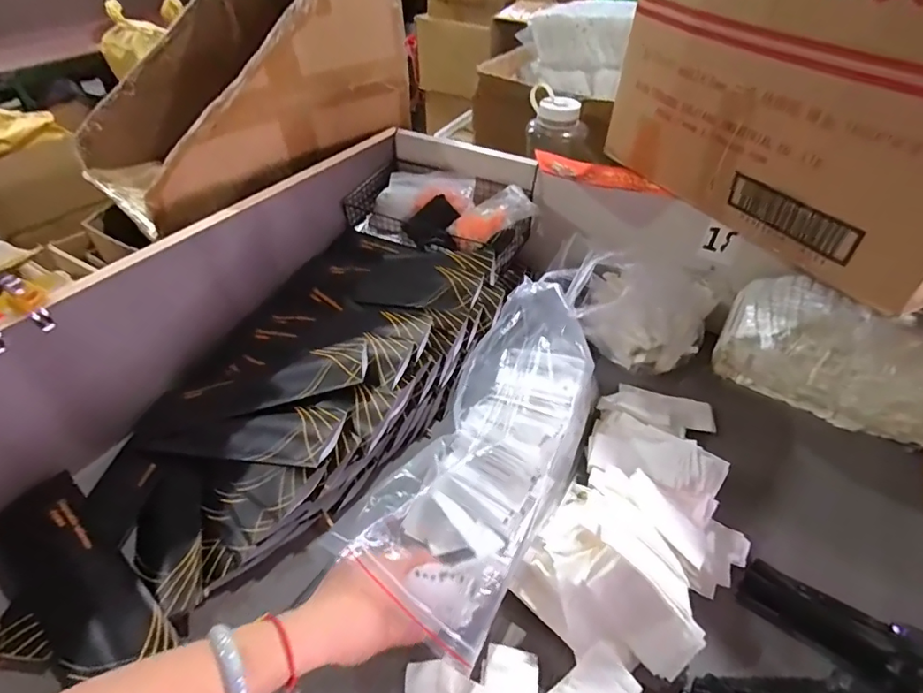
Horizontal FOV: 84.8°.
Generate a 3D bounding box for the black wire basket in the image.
[{"bbox_3d":[-0.029,-0.219,0.819,0.286,0.081,0.161,24,48,22],"label":"black wire basket"}]

